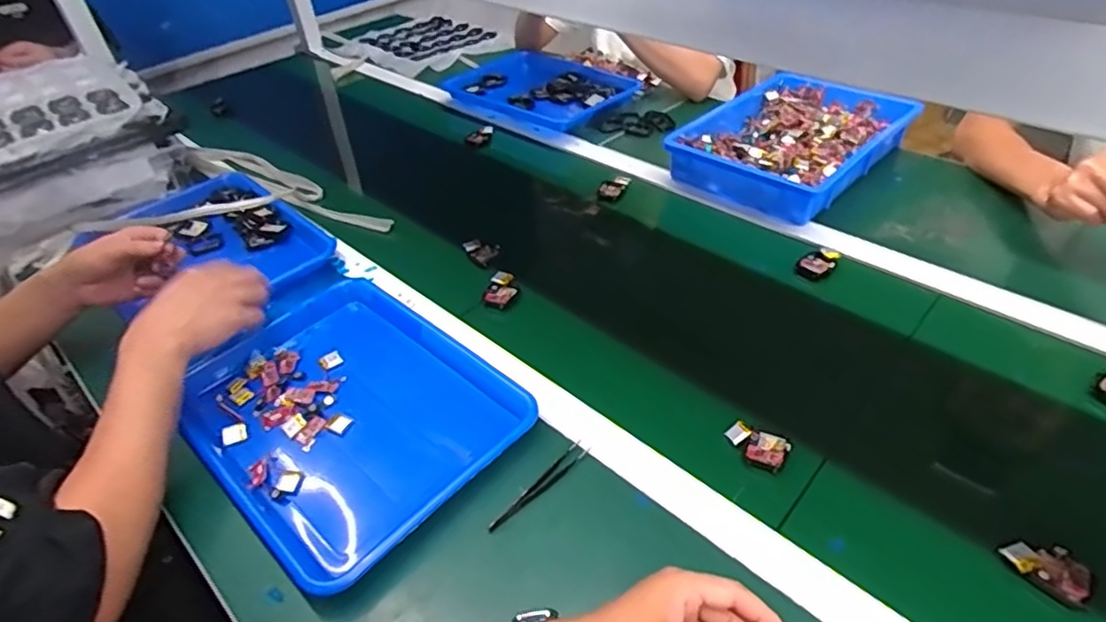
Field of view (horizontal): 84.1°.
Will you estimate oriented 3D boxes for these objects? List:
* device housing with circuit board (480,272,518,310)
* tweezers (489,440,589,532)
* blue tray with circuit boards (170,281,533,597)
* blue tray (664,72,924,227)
[{"bbox_3d":[-0.062,-0.026,0.752,0.037,0.011,0.056,12,44,16],"label":"device housing with circuit board"},{"bbox_3d":[-0.010,0.157,0.552,0.016,0.010,0.117,31,51,32],"label":"tweezers"},{"bbox_3d":[-0.211,0.097,0.627,0.344,0.035,0.254,31,52,32],"label":"blue tray with circuit boards"},{"bbox_3d":[0.380,-0.273,0.973,0.372,0.062,0.262,-34,50,-30],"label":"blue tray"}]

